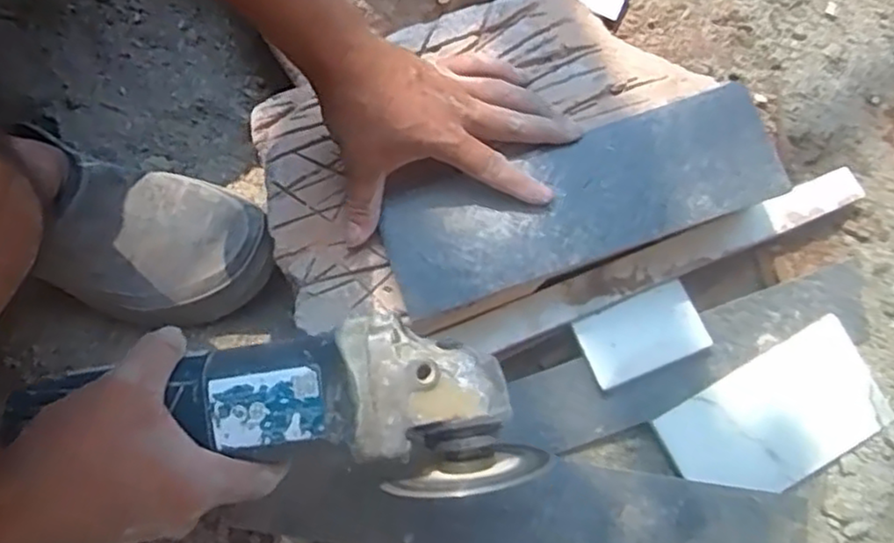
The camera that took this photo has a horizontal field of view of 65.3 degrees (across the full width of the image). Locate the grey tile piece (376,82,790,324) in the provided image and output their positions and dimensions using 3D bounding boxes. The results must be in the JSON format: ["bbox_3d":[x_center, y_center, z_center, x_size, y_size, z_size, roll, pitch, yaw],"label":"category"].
[{"bbox_3d":[0.088,-0.051,0.469,0.264,0.009,0.092,-20,79,-3],"label":"grey tile piece"}]

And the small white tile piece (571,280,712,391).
[{"bbox_3d":[0.143,0.047,0.515,0.089,0.011,0.053,-23,83,2],"label":"small white tile piece"}]

